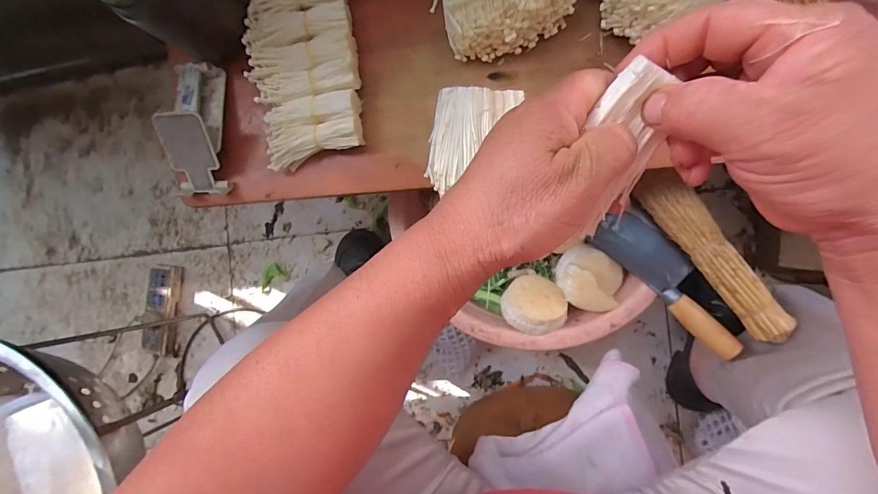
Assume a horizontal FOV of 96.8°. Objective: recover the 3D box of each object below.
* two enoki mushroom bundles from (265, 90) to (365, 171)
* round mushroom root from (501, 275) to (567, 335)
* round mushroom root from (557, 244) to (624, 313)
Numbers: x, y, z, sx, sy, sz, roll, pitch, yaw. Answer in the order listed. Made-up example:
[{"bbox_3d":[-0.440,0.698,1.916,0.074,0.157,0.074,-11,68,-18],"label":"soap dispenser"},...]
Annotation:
[{"bbox_3d":[-0.144,-0.135,0.441,0.115,0.027,0.065,-13,88,8],"label":"two enoki mushroom bundles"},{"bbox_3d":[0.131,0.078,0.540,0.083,0.027,0.079,0,51,-1],"label":"round mushroom root"},{"bbox_3d":[0.200,0.042,0.513,0.086,0.051,0.078,31,94,7],"label":"round mushroom root"}]

